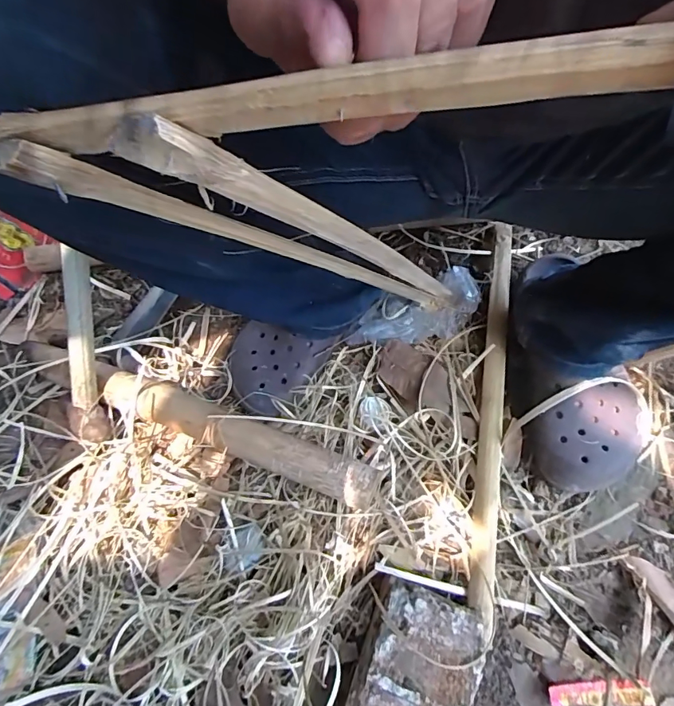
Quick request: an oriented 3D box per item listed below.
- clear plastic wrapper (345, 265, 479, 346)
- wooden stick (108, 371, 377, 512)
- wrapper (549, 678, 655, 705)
[{"bbox_3d":[0.097,-0.054,0.550,0.165,0.029,0.087,-15,63,-3],"label":"clear plastic wrapper"},{"bbox_3d":[-0.110,0.088,0.487,0.317,0.037,0.044,18,66,13],"label":"wooden stick"},{"bbox_3d":[0.235,0.300,0.396,0.088,0.016,0.025,1,63,5],"label":"wrapper"}]

